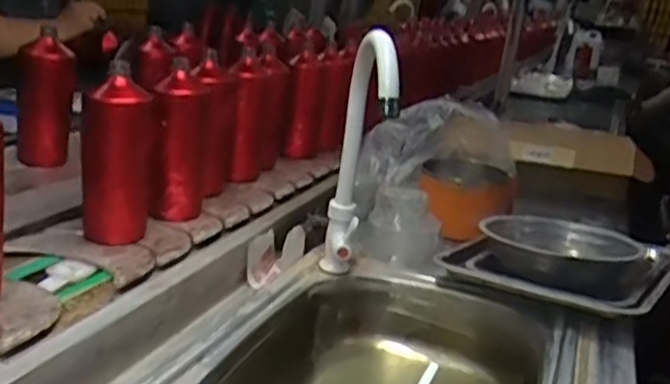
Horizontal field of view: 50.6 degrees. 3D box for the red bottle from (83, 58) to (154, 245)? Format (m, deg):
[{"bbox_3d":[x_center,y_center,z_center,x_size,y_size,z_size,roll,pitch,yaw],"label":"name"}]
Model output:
[{"bbox_3d":[-0.259,-0.039,0.857,0.082,0.194,0.094,3,20,-20],"label":"red bottle"}]

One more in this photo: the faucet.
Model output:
[{"bbox_3d":[0.027,-0.033,0.830,0.034,0.329,0.122,5,43,-8],"label":"faucet"}]

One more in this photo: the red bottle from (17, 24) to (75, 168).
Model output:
[{"bbox_3d":[-0.447,-0.141,1.097,0.074,0.196,0.066,3,23,-27],"label":"red bottle"}]

